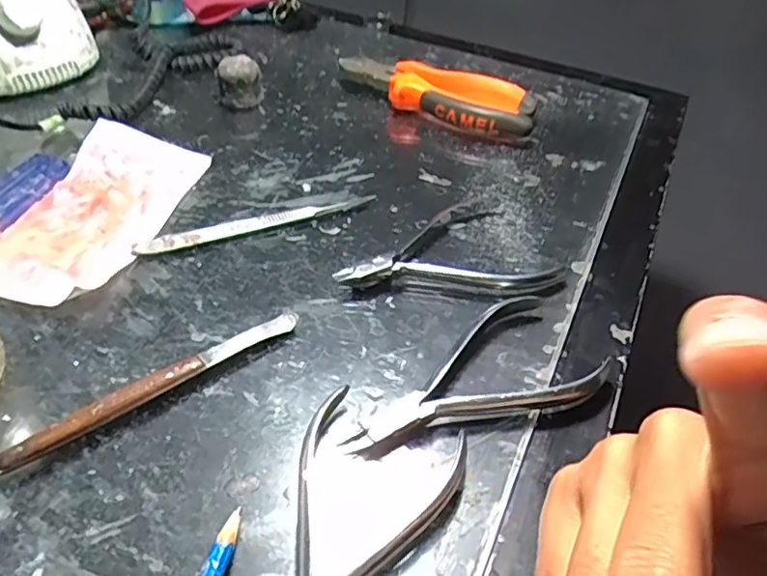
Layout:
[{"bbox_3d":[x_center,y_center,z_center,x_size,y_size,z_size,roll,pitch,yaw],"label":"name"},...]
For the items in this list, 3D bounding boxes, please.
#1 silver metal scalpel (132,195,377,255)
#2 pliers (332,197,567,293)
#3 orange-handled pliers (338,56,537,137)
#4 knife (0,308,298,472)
[{"bbox_3d":[-0.068,-0.037,0.344,0.136,0.006,0.011,-17,48,-22],"label":"silver metal scalpel"},{"bbox_3d":[0.036,-0.030,0.341,0.118,0.012,0.083,2,44,-4],"label":"pliers"},{"bbox_3d":[0.039,-0.146,0.455,0.152,0.027,0.053,23,46,17],"label":"orange-handled pliers"},{"bbox_3d":[-0.104,0.047,0.250,0.163,0.011,0.012,-29,54,-31],"label":"knife"}]

